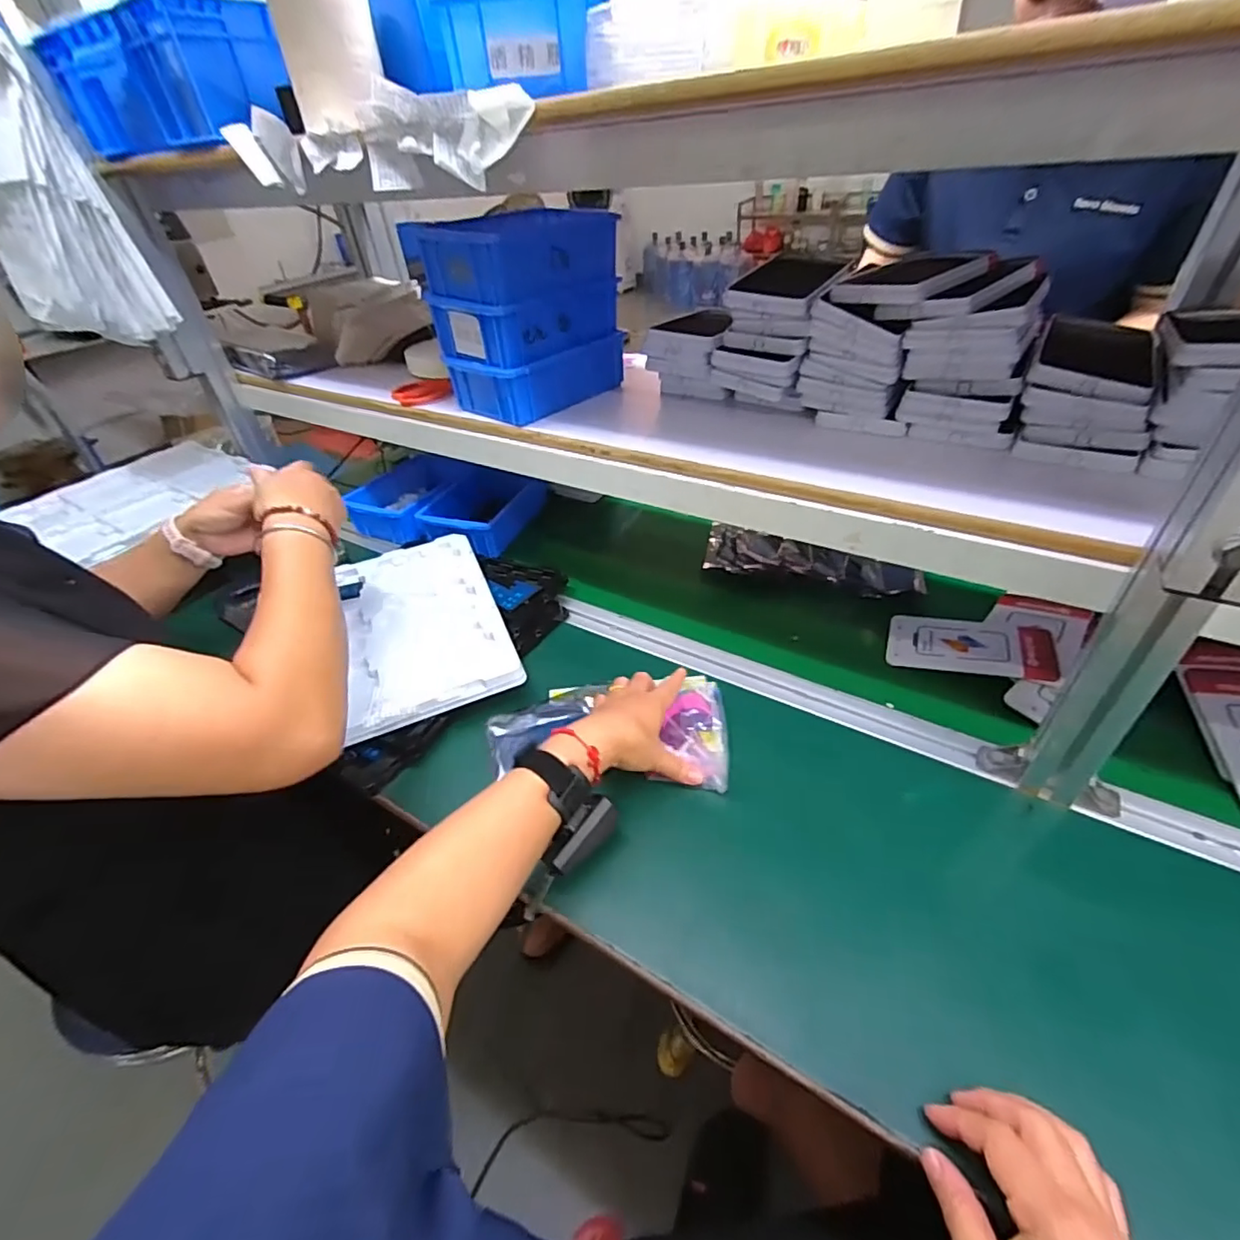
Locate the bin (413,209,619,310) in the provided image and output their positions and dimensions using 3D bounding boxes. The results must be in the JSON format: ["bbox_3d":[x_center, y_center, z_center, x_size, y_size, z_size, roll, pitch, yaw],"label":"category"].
[{"bbox_3d":[-0.100,-0.392,0.612,0.095,0.073,0.188,29,51,34],"label":"bin"}]

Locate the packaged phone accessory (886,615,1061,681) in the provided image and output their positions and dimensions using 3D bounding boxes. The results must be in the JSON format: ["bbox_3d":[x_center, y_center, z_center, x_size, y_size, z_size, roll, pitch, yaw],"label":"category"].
[{"bbox_3d":[0.389,0.027,0.639,0.159,0.010,0.092,7,40,27],"label":"packaged phone accessory"}]

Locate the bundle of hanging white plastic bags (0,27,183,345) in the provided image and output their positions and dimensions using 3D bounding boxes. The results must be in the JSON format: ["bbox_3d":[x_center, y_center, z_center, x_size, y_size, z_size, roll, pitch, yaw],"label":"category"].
[{"bbox_3d":[-0.680,-0.487,0.668,0.198,0.273,0.118,25,48,31],"label":"bundle of hanging white plastic bags"}]

